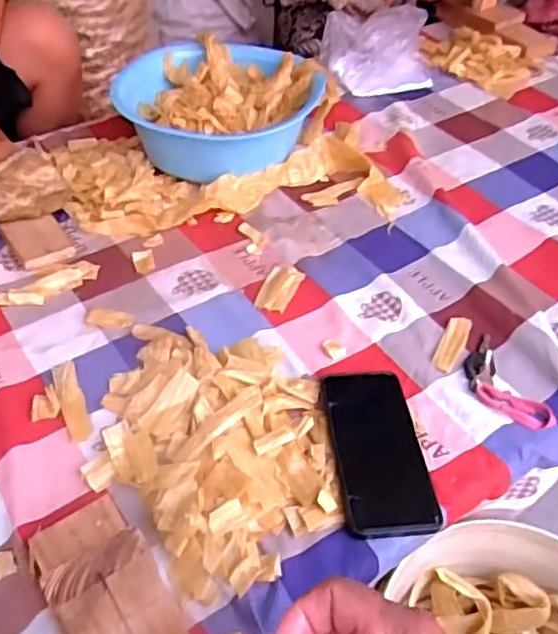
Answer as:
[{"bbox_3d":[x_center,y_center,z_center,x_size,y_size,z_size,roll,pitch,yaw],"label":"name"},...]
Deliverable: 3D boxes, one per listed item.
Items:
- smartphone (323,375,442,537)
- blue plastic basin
[{"bbox_3d":[0.088,0.114,0.575,0.079,0.013,0.161,-5,45,-5],"label":"smartphone"},{"bbox_3d":[-0.081,-0.283,0.908,0.254,0.117,0.254,0,45,0],"label":"blue plastic basin"}]

